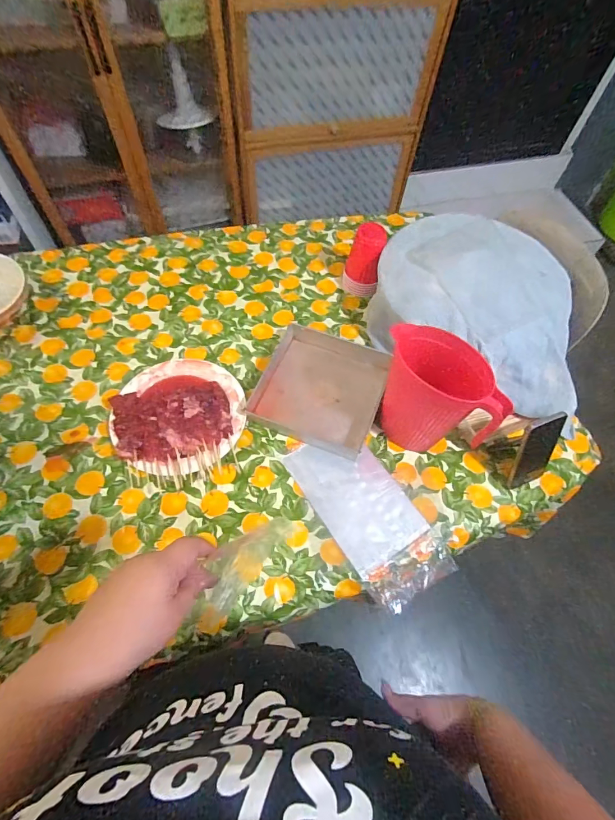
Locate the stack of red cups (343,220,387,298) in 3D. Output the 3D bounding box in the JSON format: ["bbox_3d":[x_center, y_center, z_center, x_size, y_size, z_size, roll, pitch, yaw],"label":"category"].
[{"bbox_3d":[0.129,-0.338,0.916,0.082,0.144,0.079,12,62,2],"label":"stack of red cups"}]

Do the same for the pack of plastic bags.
[{"bbox_3d":[0.107,0.176,0.711,0.155,0.015,0.316,-28,67,-17],"label":"pack of plastic bags"}]

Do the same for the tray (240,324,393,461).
[{"bbox_3d":[0.030,-0.052,0.815,0.240,0.030,0.249,21,63,7],"label":"tray"}]

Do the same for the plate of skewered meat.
[{"bbox_3d":[-0.248,0.005,0.766,0.242,0.046,0.244,2,62,-3],"label":"plate of skewered meat"}]

